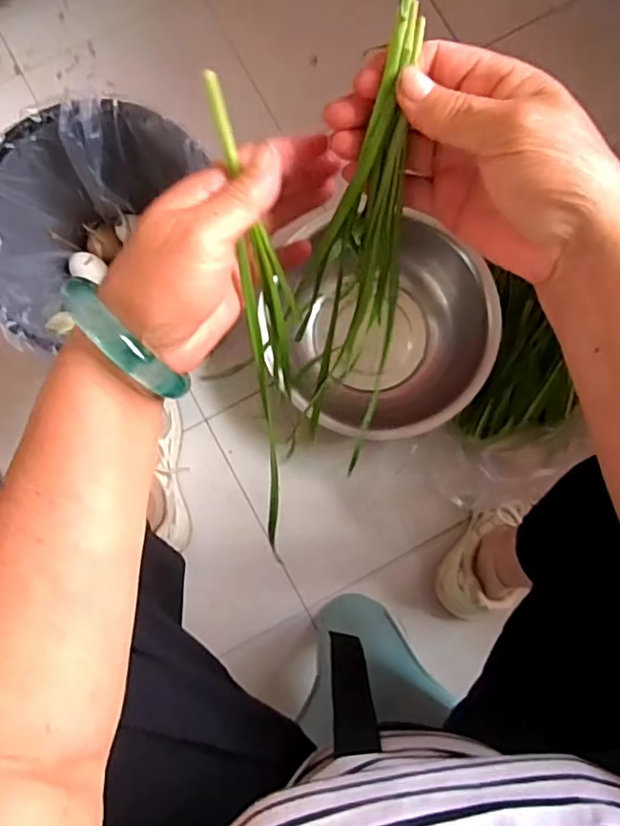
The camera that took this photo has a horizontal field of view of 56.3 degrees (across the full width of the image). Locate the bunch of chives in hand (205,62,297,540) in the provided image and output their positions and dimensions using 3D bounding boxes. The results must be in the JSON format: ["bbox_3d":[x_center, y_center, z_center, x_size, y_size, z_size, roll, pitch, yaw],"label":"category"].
[{"bbox_3d":[-0.021,-0.029,0.343,0.030,0.027,0.303,-4,130,0],"label":"bunch of chives in hand"}]

